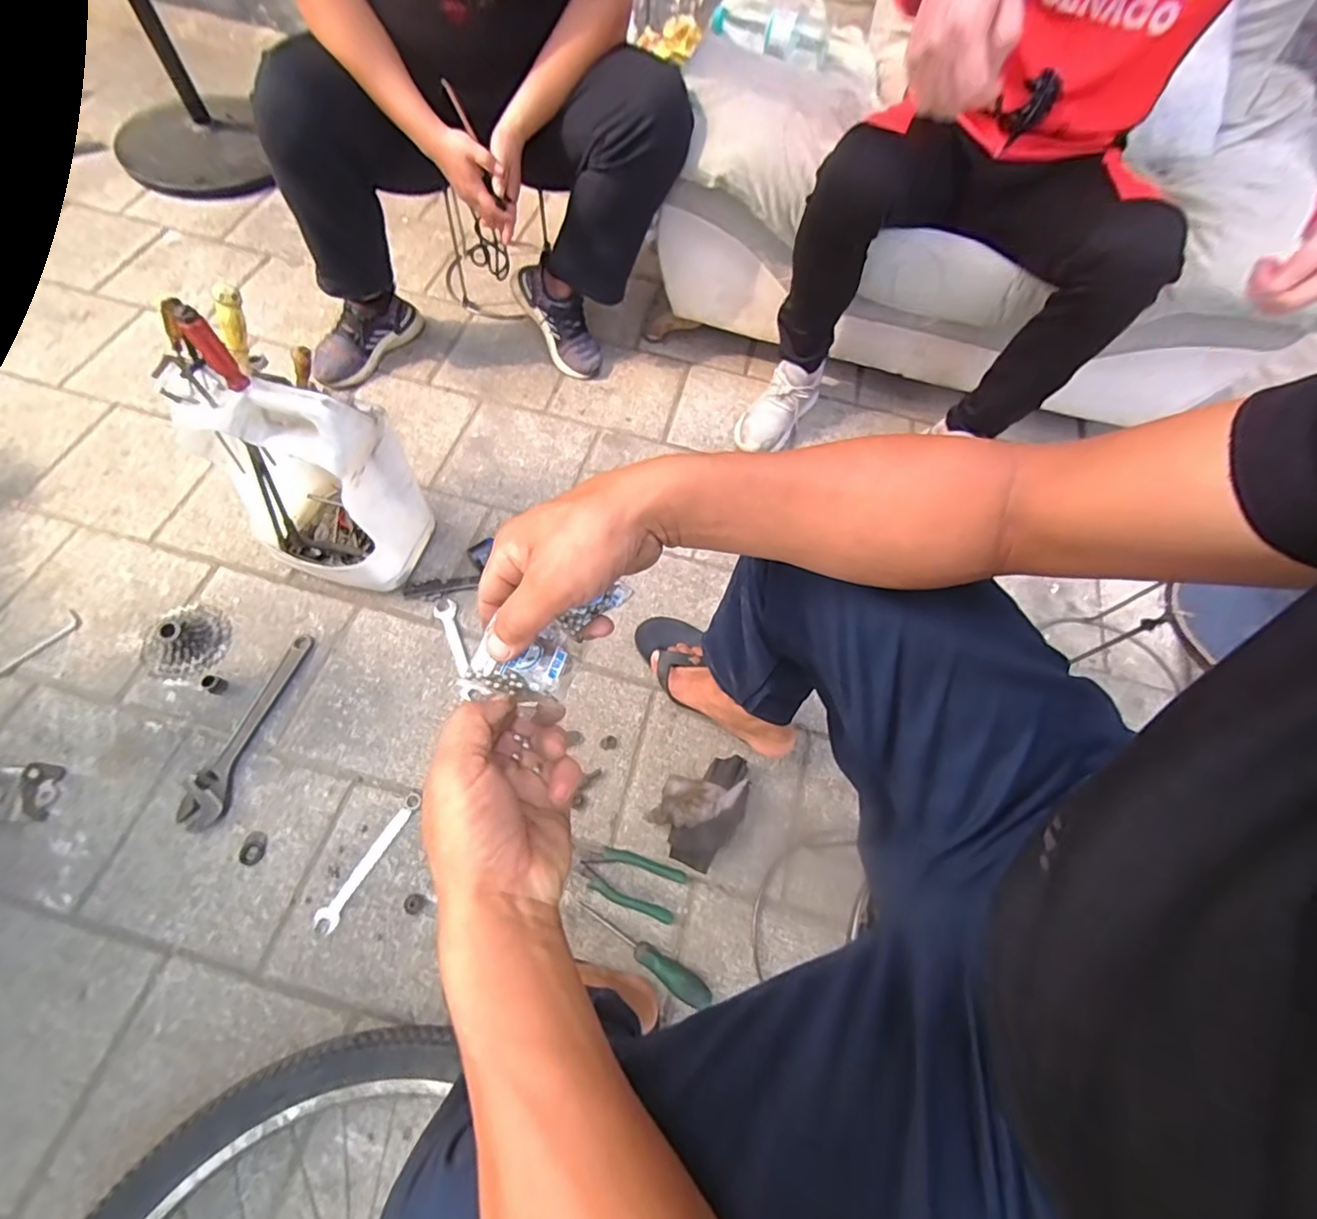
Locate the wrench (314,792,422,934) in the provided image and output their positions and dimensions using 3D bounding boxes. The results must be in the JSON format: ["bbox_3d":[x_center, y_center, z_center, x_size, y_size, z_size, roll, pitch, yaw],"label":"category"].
[{"bbox_3d":[-0.366,0.317,0.712,0.026,0.005,0.177,27,66,13],"label":"wrench"}]

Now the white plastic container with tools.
[{"bbox_3d":[-0.472,-0.187,0.740,0.235,0.370,0.154,16,64,7],"label":"white plastic container with tools"}]

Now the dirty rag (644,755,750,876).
[{"bbox_3d":[0.060,0.262,0.750,0.109,0.064,0.160,29,67,14],"label":"dirty rag"}]

